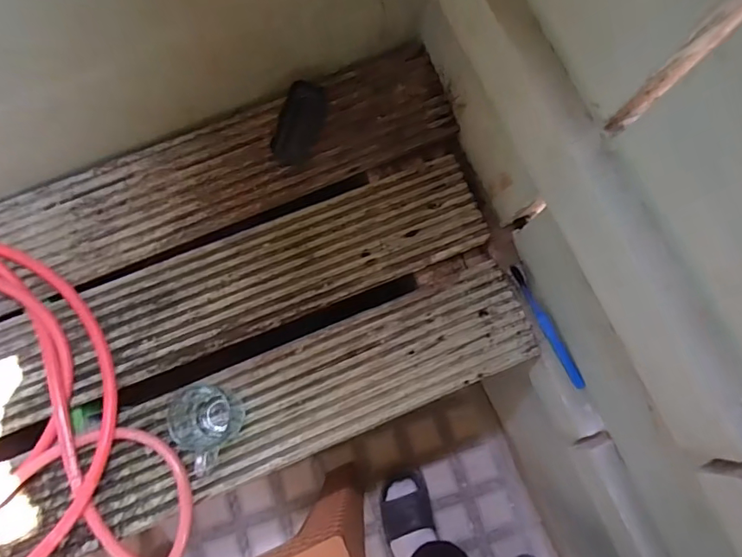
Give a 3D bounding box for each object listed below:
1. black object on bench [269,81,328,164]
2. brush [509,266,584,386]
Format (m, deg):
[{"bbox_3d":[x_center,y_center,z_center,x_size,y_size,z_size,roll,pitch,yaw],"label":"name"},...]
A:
[{"bbox_3d":[-0.099,-0.214,0.673,0.057,0.039,0.108,19,76,4],"label":"black object on bench"},{"bbox_3d":[0.238,0.063,0.664,0.017,0.017,0.180,-26,77,-7],"label":"brush"}]

